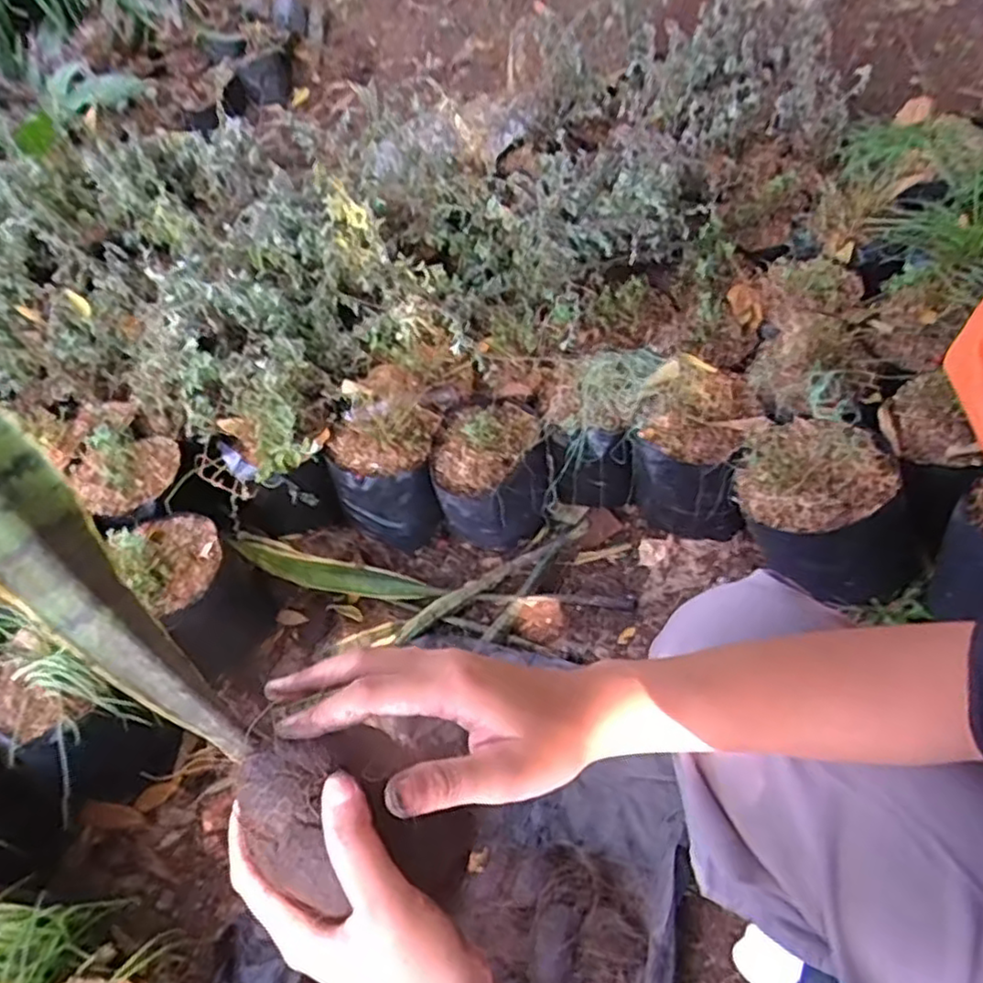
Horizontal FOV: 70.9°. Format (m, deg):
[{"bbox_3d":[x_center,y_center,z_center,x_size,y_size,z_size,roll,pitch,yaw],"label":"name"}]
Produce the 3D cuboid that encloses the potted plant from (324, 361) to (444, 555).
[{"bbox_3d":[-0.122,-0.044,0.941,0.141,0.192,0.169,21,55,22],"label":"potted plant"}]

